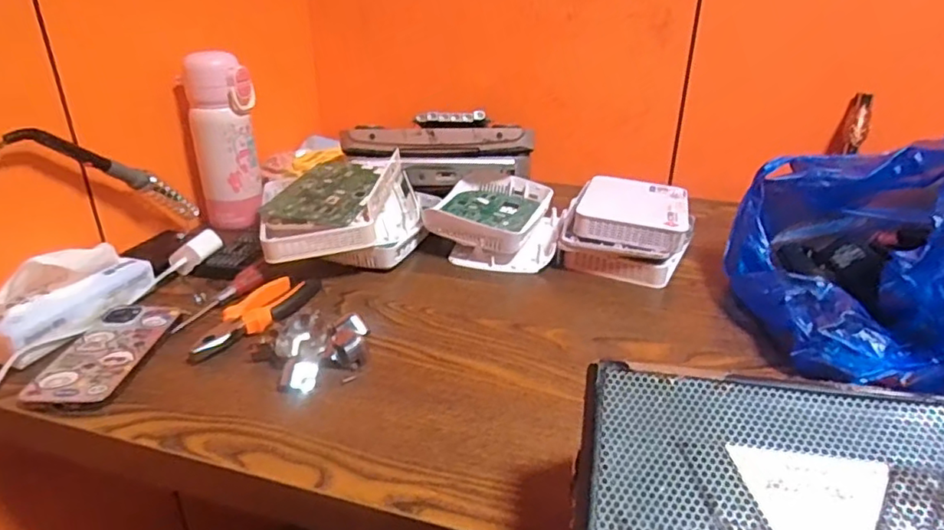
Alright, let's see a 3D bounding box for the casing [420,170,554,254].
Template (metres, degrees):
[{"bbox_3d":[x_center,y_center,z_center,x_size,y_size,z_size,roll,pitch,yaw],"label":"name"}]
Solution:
[{"bbox_3d":[0.024,-0.065,0.791,0.142,0.059,0.193,9,27,18],"label":"casing"}]

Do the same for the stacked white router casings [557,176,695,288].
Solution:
[{"bbox_3d":[0.195,-0.047,0.741,0.142,0.075,0.177,12,28,22],"label":"stacked white router casings"}]

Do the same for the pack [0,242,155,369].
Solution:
[{"bbox_3d":[-0.397,0.022,0.565,0.074,0.075,0.166,10,27,18],"label":"pack"}]

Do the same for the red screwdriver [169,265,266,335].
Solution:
[{"bbox_3d":[-0.263,0.033,0.617,0.019,0.024,0.112,14,29,25],"label":"red screwdriver"}]

